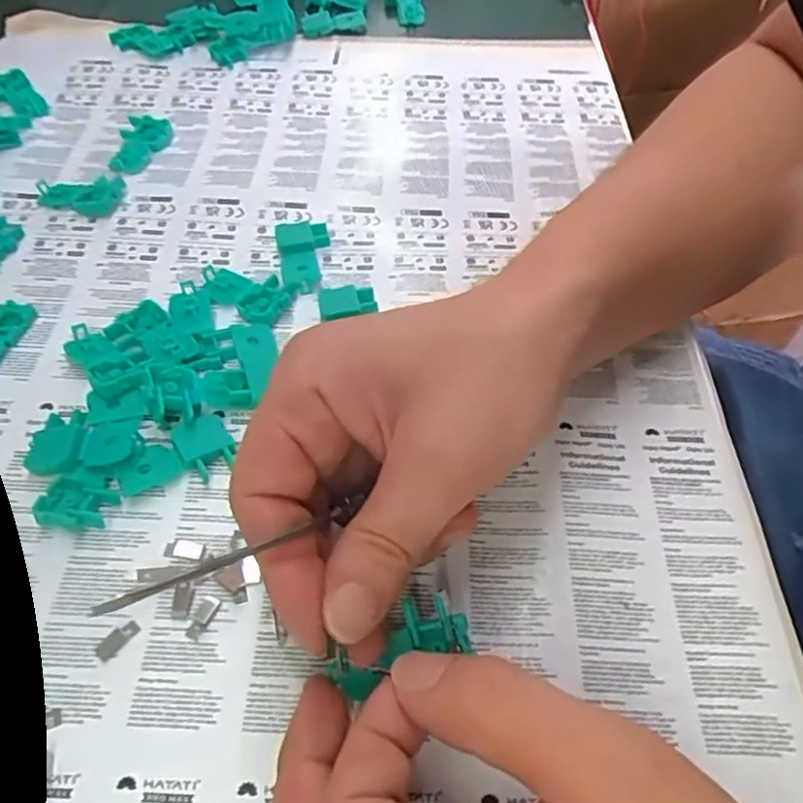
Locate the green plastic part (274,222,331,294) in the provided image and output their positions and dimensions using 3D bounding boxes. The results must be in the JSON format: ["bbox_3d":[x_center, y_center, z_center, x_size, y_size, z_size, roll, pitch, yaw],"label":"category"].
[{"bbox_3d":[-0.046,-0.071,0.314,0.025,0.006,0.043,-10,56,-8],"label":"green plastic part"}]

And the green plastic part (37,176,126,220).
[{"bbox_3d":[-0.165,-0.105,0.333,0.044,0.009,0.029,-7,55,-6],"label":"green plastic part"}]

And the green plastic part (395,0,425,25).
[{"bbox_3d":[0.004,-0.284,0.465,0.024,0.010,0.044,-11,56,-9],"label":"green plastic part"}]

